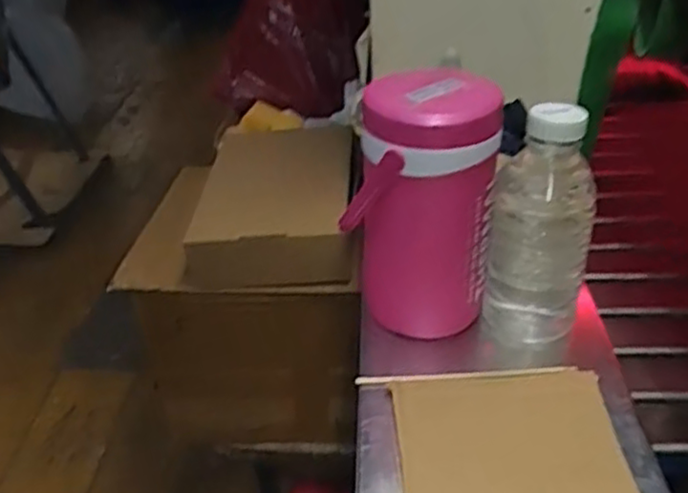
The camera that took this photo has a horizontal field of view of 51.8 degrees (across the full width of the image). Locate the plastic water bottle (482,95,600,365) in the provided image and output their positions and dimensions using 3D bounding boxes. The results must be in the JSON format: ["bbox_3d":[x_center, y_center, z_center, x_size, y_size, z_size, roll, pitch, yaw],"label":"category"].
[{"bbox_3d":[0.181,-0.005,0.666,0.082,0.258,0.091,4,33,10],"label":"plastic water bottle"}]

